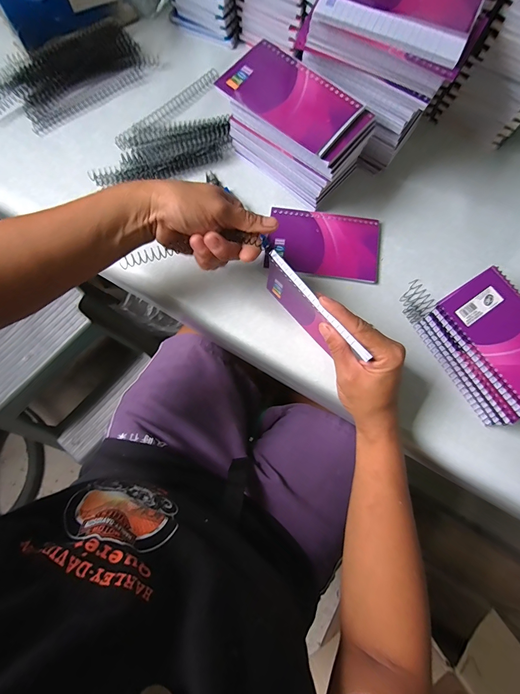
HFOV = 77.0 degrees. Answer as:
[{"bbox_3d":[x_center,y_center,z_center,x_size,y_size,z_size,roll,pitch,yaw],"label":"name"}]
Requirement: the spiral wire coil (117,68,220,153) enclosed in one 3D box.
[{"bbox_3d":[-0.118,-0.309,0.421,0.022,0.009,0.168,43,81,8],"label":"spiral wire coil"}]

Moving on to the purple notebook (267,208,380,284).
[{"bbox_3d":[0.076,-0.120,0.386,0.128,0.008,0.082,7,78,1],"label":"purple notebook"}]

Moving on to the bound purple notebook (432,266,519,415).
[{"bbox_3d":[0.247,-0.010,0.325,0.090,0.010,0.129,-33,81,-7],"label":"bound purple notebook"}]

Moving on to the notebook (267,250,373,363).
[{"bbox_3d":[0.049,-0.030,0.324,0.008,0.080,0.123,-39,81,-8],"label":"notebook"}]

